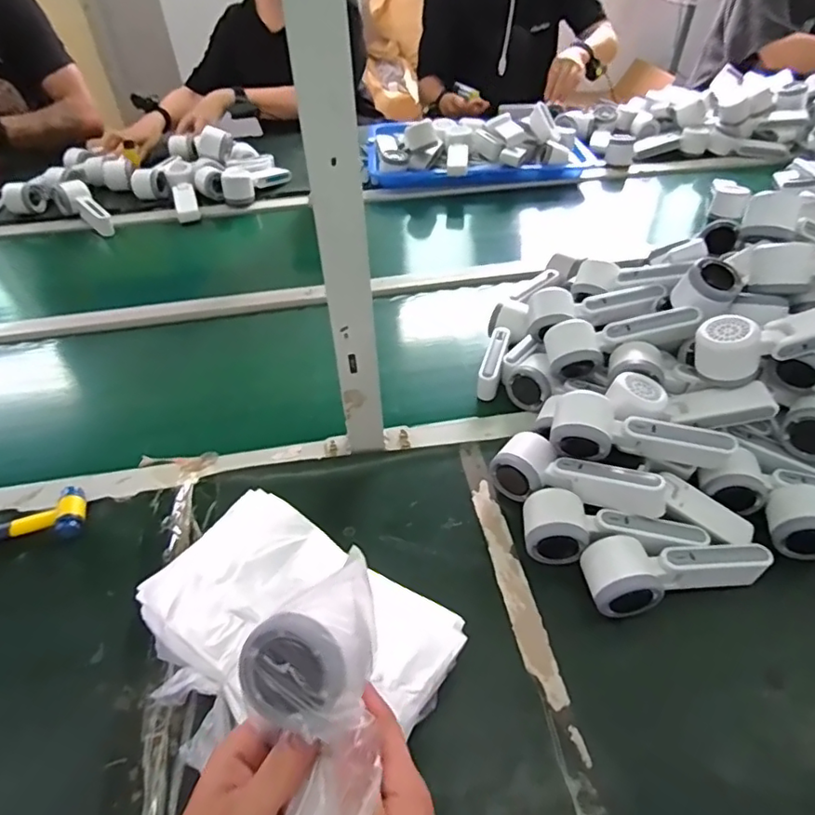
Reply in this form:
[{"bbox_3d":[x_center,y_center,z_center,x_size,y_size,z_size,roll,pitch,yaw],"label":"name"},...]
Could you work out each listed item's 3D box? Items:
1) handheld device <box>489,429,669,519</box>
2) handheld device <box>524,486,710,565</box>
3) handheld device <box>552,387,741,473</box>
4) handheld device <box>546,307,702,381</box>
[{"bbox_3d":[0.166,0.073,0.559,0.170,0.066,0.045,10,16,27],"label":"handheld device"},{"bbox_3d":[0.196,0.119,0.541,0.164,0.049,0.066,3,45,5],"label":"handheld device"},{"bbox_3d":[0.230,0.032,0.557,0.163,0.060,0.053,11,46,13],"label":"handheld device"},{"bbox_3d":[0.246,-0.077,0.643,0.160,0.058,0.049,-14,43,17],"label":"handheld device"}]

